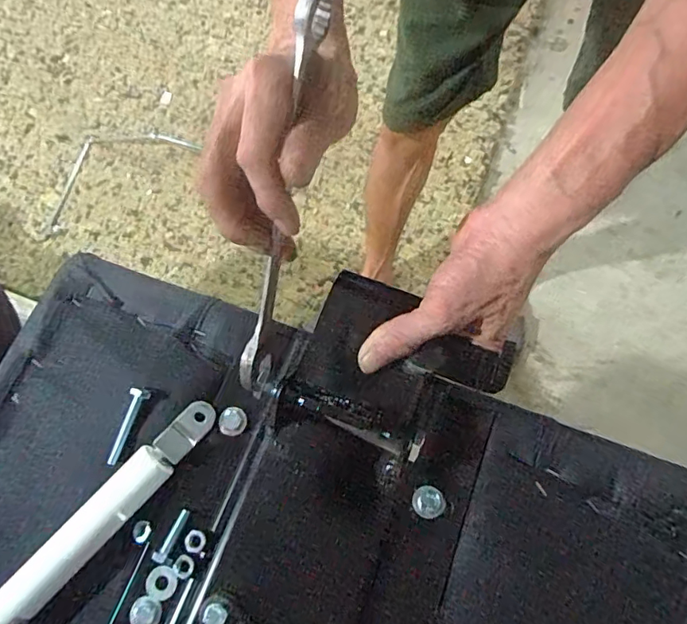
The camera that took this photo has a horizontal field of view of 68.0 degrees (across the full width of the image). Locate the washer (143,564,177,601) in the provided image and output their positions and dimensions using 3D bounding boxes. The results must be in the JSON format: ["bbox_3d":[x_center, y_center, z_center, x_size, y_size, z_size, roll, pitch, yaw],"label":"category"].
[{"bbox_3d":[-0.112,0.166,0.311,0.021,0.004,0.018,-30,71,-8],"label":"washer"}]

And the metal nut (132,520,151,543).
[{"bbox_3d":[-0.128,0.138,0.321,0.011,0.004,0.013,12,73,7],"label":"metal nut"}]

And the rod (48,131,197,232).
[{"bbox_3d":[-0.564,-0.367,1.236,0.383,0.017,0.201,-33,73,-8],"label":"rod"}]

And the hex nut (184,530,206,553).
[{"bbox_3d":[-0.093,0.142,0.316,0.013,0.004,0.013,18,73,8],"label":"hex nut"}]

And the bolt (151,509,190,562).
[{"bbox_3d":[-0.106,0.139,0.317,0.008,0.005,0.032,22,60,9],"label":"bolt"}]

